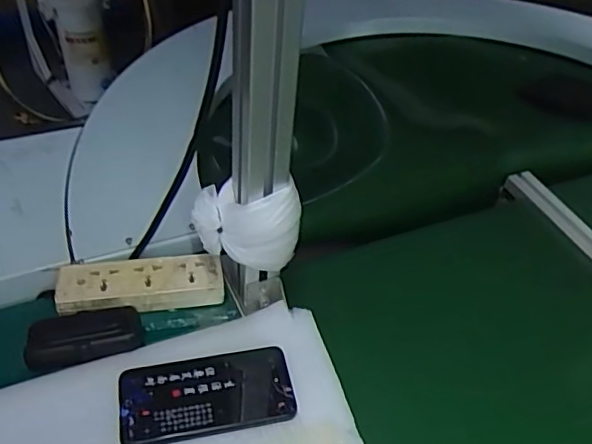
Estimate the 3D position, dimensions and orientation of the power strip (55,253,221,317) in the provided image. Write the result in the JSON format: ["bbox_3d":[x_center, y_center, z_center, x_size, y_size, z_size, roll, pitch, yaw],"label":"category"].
[{"bbox_3d":[-0.165,0.068,0.619,0.169,0.025,0.055,-5,44,-11],"label":"power strip"}]

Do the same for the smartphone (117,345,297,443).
[{"bbox_3d":[-0.082,0.158,0.533,0.154,0.009,0.078,-7,44,-12],"label":"smartphone"}]

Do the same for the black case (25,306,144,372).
[{"bbox_3d":[-0.209,0.112,0.571,0.107,0.024,0.054,-9,45,-15],"label":"black case"}]

